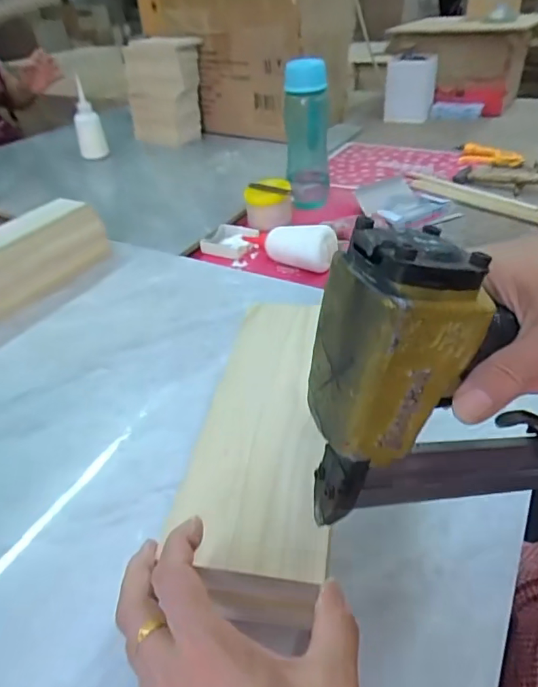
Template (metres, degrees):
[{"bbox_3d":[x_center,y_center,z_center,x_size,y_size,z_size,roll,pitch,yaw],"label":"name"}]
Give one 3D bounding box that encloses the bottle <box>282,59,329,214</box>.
[{"bbox_3d":[0.067,-0.365,0.846,0.077,0.219,0.075,0,37,5],"label":"bottle"}]

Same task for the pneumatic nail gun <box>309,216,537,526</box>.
[{"bbox_3d":[0.123,0.025,0.255,0.200,0.182,0.047,-7,37,-6],"label":"pneumatic nail gun"}]

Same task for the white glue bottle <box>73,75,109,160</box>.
[{"bbox_3d":[-0.410,-0.500,1.112,0.063,0.147,0.061,-15,38,-14],"label":"white glue bottle"}]

